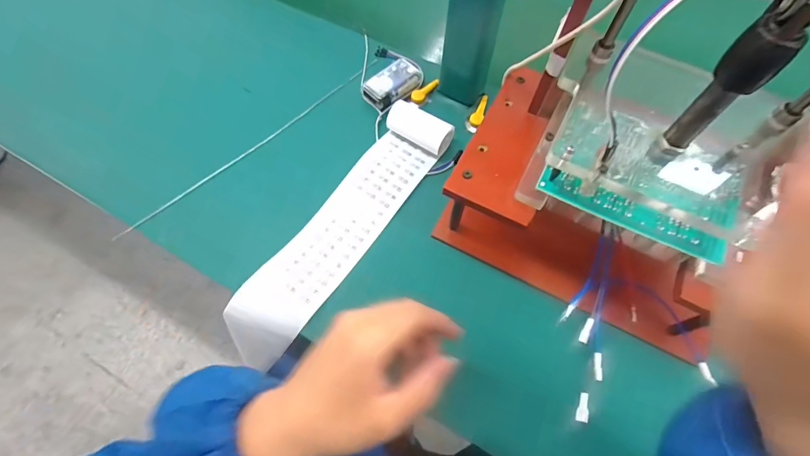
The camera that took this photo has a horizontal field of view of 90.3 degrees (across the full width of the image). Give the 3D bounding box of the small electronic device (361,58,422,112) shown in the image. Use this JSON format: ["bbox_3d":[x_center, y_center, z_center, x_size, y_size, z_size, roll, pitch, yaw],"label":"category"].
[{"bbox_3d":[-0.014,-0.165,0.472,0.041,0.021,0.070,42,70,18],"label":"small electronic device"}]

